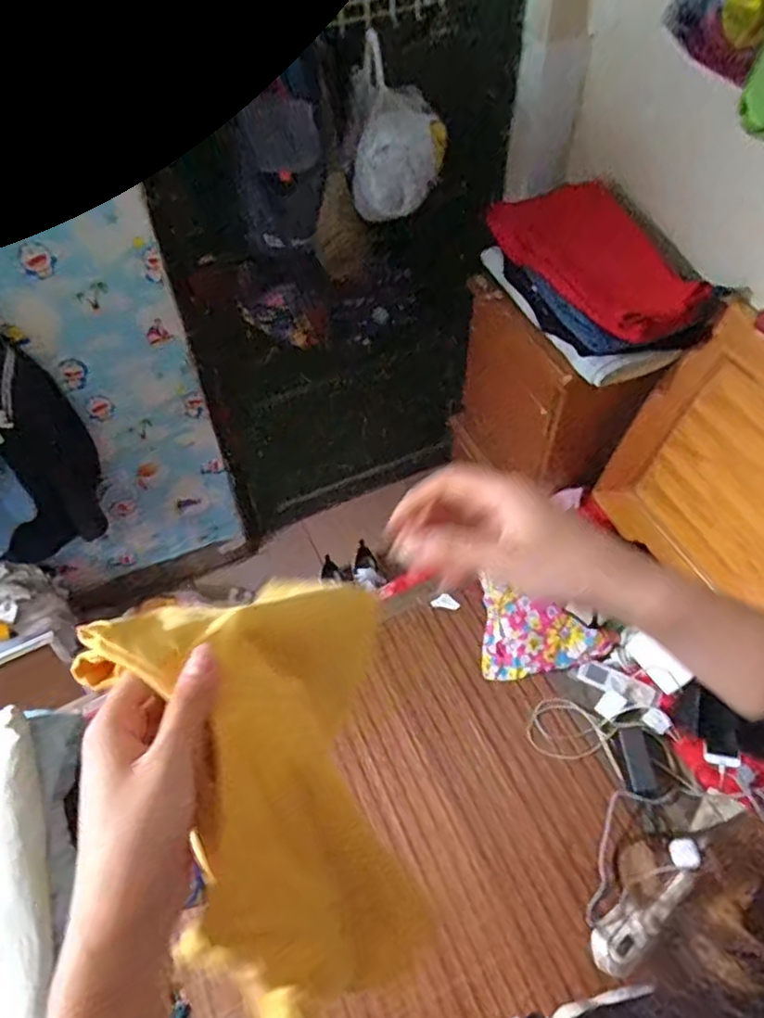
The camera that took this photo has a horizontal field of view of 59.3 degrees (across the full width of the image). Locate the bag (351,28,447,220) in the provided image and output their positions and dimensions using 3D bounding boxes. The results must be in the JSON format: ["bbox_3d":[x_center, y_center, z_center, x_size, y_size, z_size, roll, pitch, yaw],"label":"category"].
[{"bbox_3d":[0.031,-0.739,1.320,0.180,0.250,0.205,3,52,5],"label":"bag"}]

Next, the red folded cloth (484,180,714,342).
[{"bbox_3d":[0.429,-0.528,1.344,0.218,0.129,0.463,-29,56,-20],"label":"red folded cloth"}]

